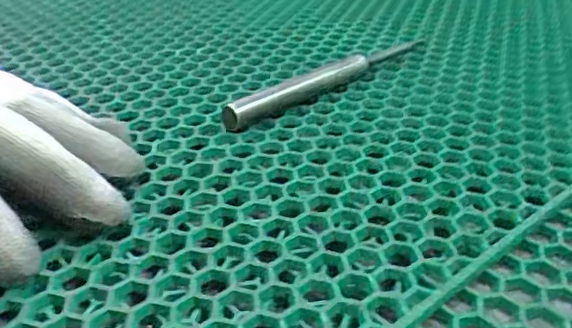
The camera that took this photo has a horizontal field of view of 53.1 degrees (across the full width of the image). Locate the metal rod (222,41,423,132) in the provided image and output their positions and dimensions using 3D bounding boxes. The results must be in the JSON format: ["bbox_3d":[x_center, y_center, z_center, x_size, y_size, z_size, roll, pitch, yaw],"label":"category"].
[{"bbox_3d":[0.023,-0.044,0.284,0.130,0.012,0.009,-26,42,-36],"label":"metal rod"}]

